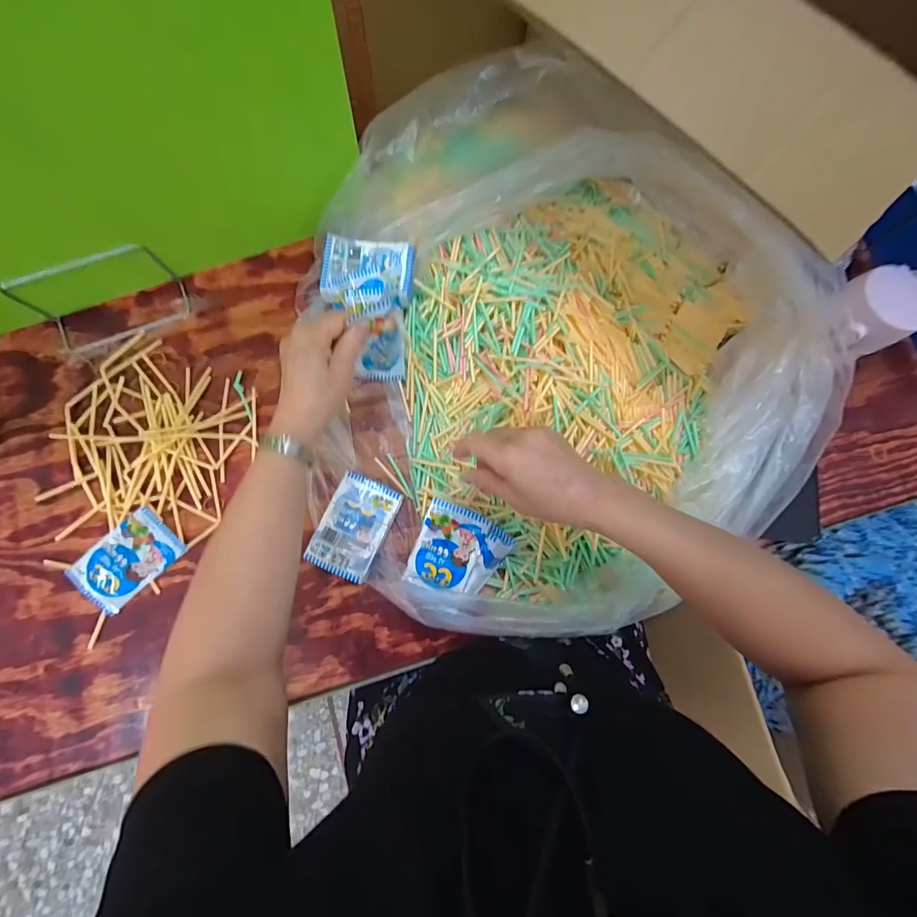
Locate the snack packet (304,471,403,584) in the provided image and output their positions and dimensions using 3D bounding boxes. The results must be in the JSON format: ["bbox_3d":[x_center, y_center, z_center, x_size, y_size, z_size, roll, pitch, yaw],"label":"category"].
[{"bbox_3d":[-0.114,0.076,0.476,0.069,0.026,0.107,25,82,1],"label":"snack packet"}]

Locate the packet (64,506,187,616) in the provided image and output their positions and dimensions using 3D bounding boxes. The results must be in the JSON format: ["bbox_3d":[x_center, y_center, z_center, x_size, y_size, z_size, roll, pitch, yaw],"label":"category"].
[{"bbox_3d":[-0.359,0.112,0.462,0.066,0.017,0.105,44,83,4],"label":"packet"}]

